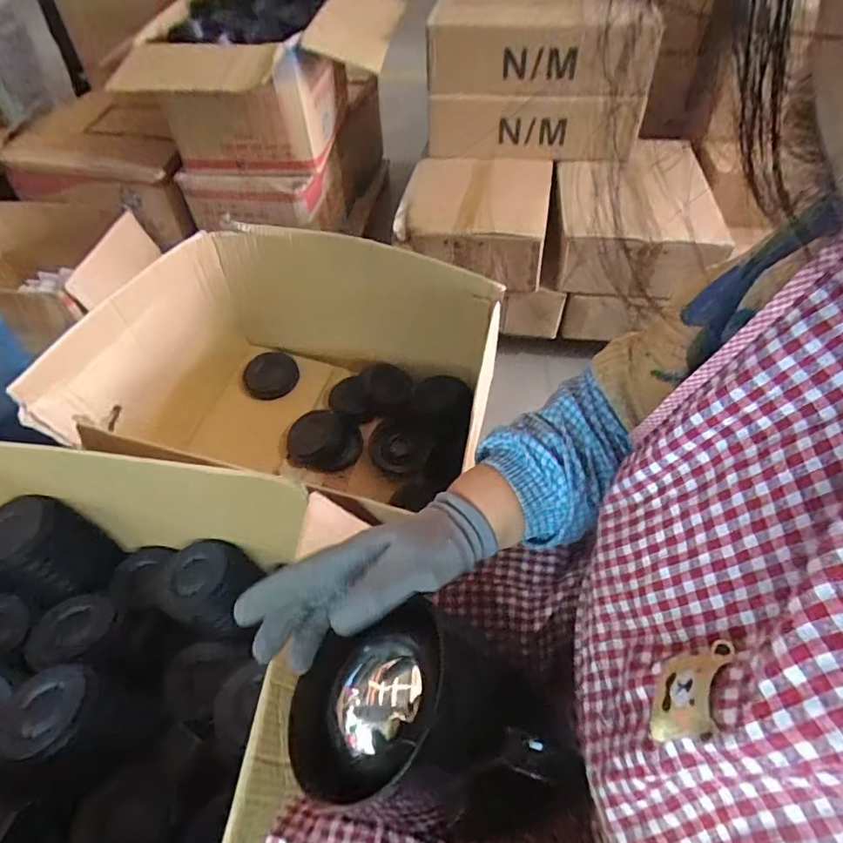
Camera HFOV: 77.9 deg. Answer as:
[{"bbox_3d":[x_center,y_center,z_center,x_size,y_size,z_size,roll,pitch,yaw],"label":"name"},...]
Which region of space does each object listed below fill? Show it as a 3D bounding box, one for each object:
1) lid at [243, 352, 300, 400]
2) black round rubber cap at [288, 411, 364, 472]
[{"bbox_3d":[-0.336,-0.099,1.168,0.116,0.114,0.021,-50,41,3],"label":"lid"},{"bbox_3d":[-0.201,0.040,1.089,0.150,0.049,0.128,-2,51,0],"label":"black round rubber cap"}]

